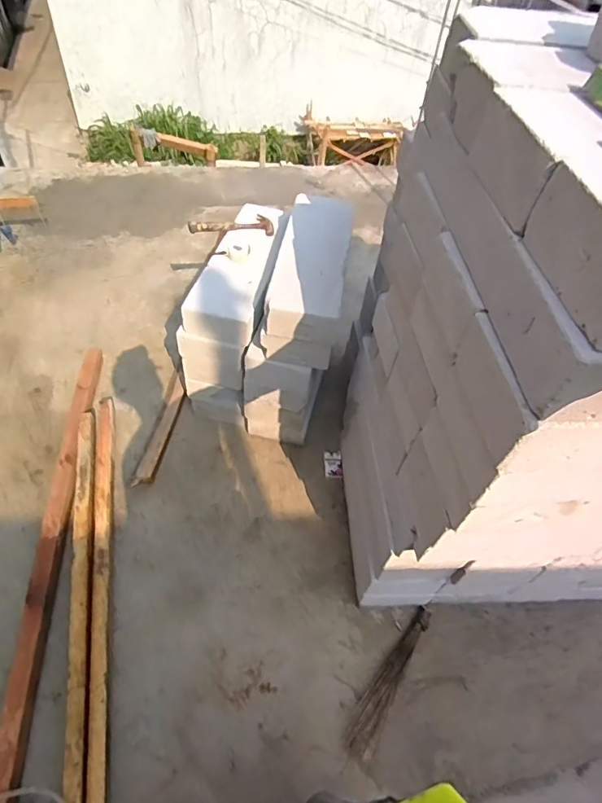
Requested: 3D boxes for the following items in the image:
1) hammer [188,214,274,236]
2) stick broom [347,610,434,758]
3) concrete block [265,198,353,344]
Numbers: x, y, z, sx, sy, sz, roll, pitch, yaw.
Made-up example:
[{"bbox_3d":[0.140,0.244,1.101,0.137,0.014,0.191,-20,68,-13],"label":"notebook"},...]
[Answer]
[{"bbox_3d":[-0.237,-0.602,1.609,0.284,0.044,0.094,-1,52,-7],"label":"hammer"},{"bbox_3d":[0.233,0.704,1.225,0.069,0.040,0.400,29,54,18],"label":"stick broom"},{"bbox_3d":[0.035,-0.394,1.464,0.196,0.197,0.587,9,50,2],"label":"concrete block"}]

